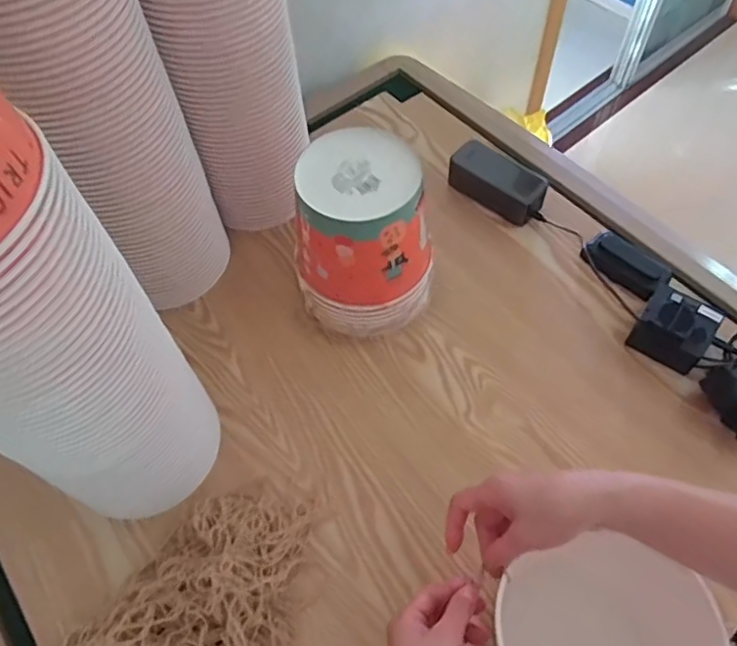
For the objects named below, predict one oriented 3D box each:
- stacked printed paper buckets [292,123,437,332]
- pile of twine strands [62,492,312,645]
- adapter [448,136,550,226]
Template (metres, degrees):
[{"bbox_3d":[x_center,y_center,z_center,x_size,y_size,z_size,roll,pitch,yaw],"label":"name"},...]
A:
[{"bbox_3d":[-0.005,-0.094,0.681,0.146,0.194,0.145,-4,58,0],"label":"stacked printed paper buckets"},{"bbox_3d":[-0.172,0.281,0.542,0.159,0.071,0.305,31,64,19],"label":"pile of twine strands"},{"bbox_3d":[0.174,-0.190,0.812,0.133,0.055,0.056,33,65,20],"label":"adapter"}]

